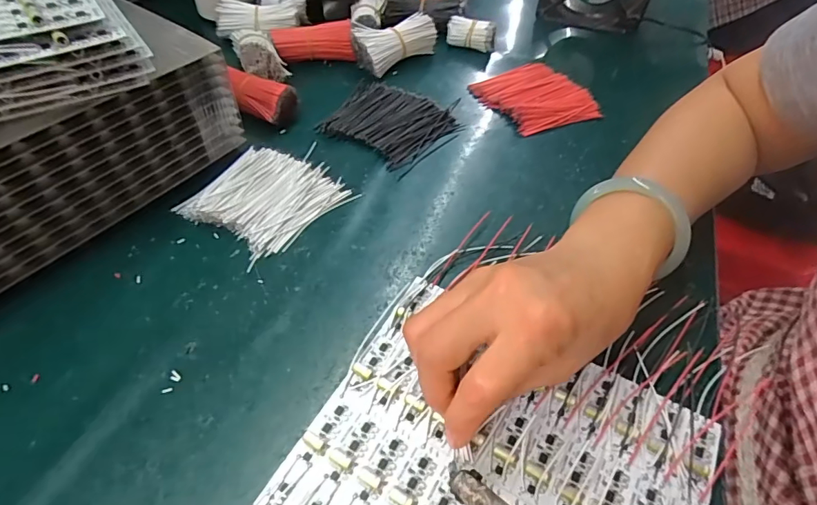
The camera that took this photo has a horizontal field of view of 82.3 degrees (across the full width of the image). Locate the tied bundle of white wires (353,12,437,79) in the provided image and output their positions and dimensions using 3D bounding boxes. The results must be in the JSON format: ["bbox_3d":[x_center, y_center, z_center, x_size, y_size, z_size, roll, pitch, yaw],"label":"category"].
[{"bbox_3d":[-0.015,-0.223,0.489,0.083,0.040,0.040,-32,60,-26],"label":"tied bundle of white wires"}]

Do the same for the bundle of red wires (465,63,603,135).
[{"bbox_3d":[0.122,-0.154,0.459,0.098,0.013,0.093,-17,54,-17],"label":"bundle of red wires"}]

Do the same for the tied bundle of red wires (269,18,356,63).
[{"bbox_3d":[-0.098,-0.219,0.485,0.080,0.035,0.029,-6,51,-9],"label":"tied bundle of red wires"}]

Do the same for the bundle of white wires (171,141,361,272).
[{"bbox_3d":[-0.109,-0.046,0.360,0.092,0.014,0.103,34,56,22],"label":"bundle of white wires"}]

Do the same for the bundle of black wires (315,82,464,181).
[{"bbox_3d":[-0.016,-0.120,0.427,0.107,0.008,0.098,33,56,21],"label":"bundle of black wires"}]

